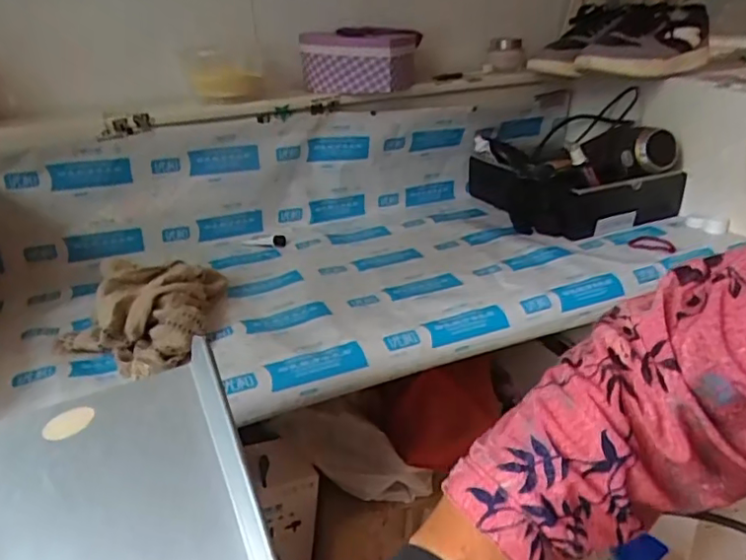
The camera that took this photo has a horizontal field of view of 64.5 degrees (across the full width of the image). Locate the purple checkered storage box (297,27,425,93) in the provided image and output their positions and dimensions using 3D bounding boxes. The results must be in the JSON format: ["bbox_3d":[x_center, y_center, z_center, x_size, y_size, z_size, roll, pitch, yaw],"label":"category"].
[{"bbox_3d":[-0.024,-0.346,0.928,0.155,0.087,0.158,10,26,21],"label":"purple checkered storage box"}]

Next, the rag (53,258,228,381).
[{"bbox_3d":[-0.257,0.035,0.646,0.146,0.057,0.179,0,25,0],"label":"rag"}]

